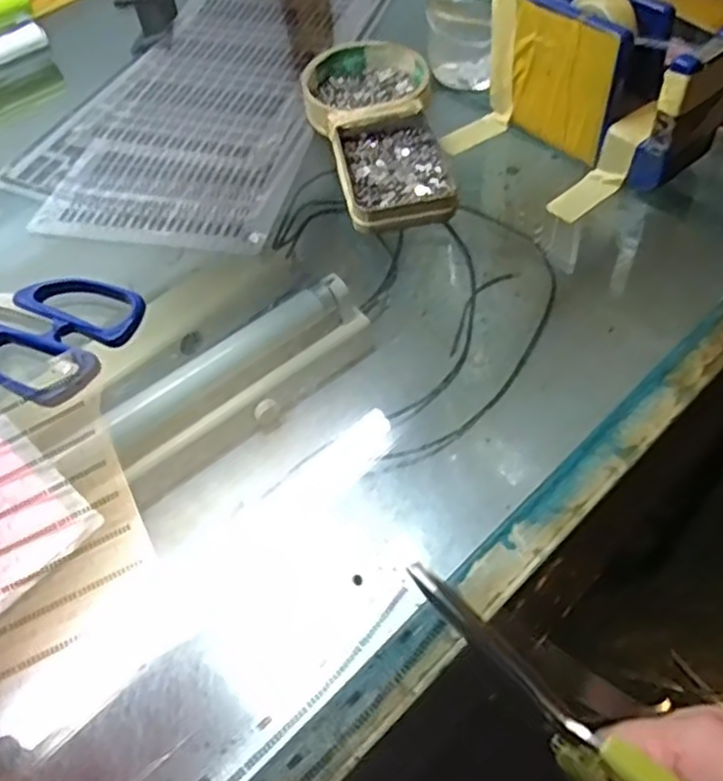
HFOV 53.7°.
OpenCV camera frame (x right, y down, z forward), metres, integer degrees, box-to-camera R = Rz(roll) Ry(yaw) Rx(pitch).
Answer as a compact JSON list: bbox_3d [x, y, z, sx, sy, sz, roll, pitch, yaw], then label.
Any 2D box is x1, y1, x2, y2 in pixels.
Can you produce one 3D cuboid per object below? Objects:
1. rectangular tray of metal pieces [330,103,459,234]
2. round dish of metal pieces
[{"bbox_3d":[0.019,-0.134,0.430,0.064,0.021,0.098,-10,54,-2],"label":"rectangular tray of metal pieces"},{"bbox_3d":[0.003,-0.199,0.477,0.082,0.024,0.088,-2,54,3],"label":"round dish of metal pieces"}]

